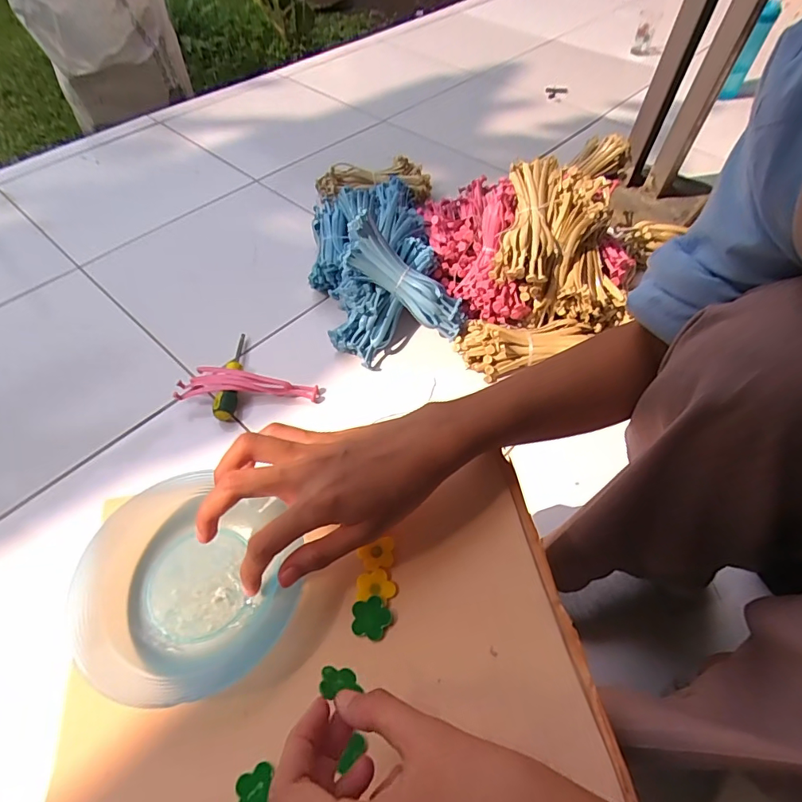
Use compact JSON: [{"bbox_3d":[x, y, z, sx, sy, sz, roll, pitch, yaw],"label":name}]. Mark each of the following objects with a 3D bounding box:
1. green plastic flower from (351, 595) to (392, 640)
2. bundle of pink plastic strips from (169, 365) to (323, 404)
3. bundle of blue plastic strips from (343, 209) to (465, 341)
[{"bbox_3d":[-0.018,0.128,0.279,0.023,0.004,0.022,0,54,0],"label":"green plastic flower"},{"bbox_3d":[-0.218,-0.016,0.673,0.191,0.031,0.054,4,54,2],"label":"bundle of pink plastic strips"},{"bbox_3d":[0.004,-0.178,0.701,0.220,0.058,0.077,40,58,-13],"label":"bundle of blue plastic strips"}]

